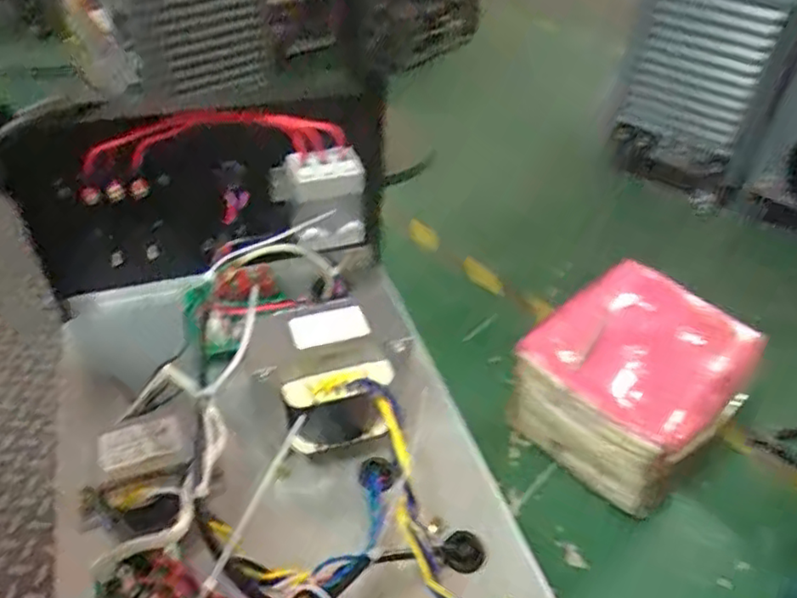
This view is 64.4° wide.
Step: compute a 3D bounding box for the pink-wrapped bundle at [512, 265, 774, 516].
[{"bbox_3d":[0.363,0.121,0.972,0.264,0.185,0.299,34,50,30],"label":"pink-wrapped bundle"}]

